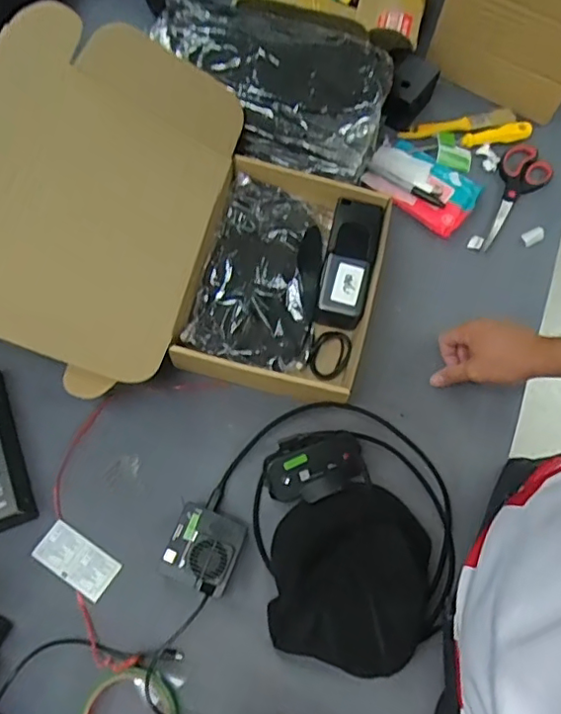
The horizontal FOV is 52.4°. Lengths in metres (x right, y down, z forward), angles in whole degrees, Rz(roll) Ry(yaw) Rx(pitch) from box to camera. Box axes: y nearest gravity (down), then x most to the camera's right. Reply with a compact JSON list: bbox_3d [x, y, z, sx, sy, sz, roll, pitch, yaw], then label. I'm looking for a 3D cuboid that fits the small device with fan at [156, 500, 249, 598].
[{"bbox_3d":[-0.080,0.199,0.590,0.072,0.040,0.079,20,71,5],"label":"small device with fan"}]

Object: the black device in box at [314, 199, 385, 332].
[{"bbox_3d":[0.083,-0.118,0.705,0.063,0.045,0.157,13,70,3],"label":"black device in box"}]

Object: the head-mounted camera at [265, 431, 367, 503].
[{"bbox_3d":[0.036,0.120,0.628,0.107,0.038,0.070,-10,71,-6],"label":"head-mounted camera"}]

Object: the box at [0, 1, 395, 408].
[{"bbox_3d":[-0.111,-0.129,0.634,0.429,0.202,0.354,18,71,4],"label":"box"}]

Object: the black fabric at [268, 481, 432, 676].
[{"bbox_3d":[0.071,0.223,0.591,0.154,0.041,0.174,7,70,0],"label":"black fabric"}]

